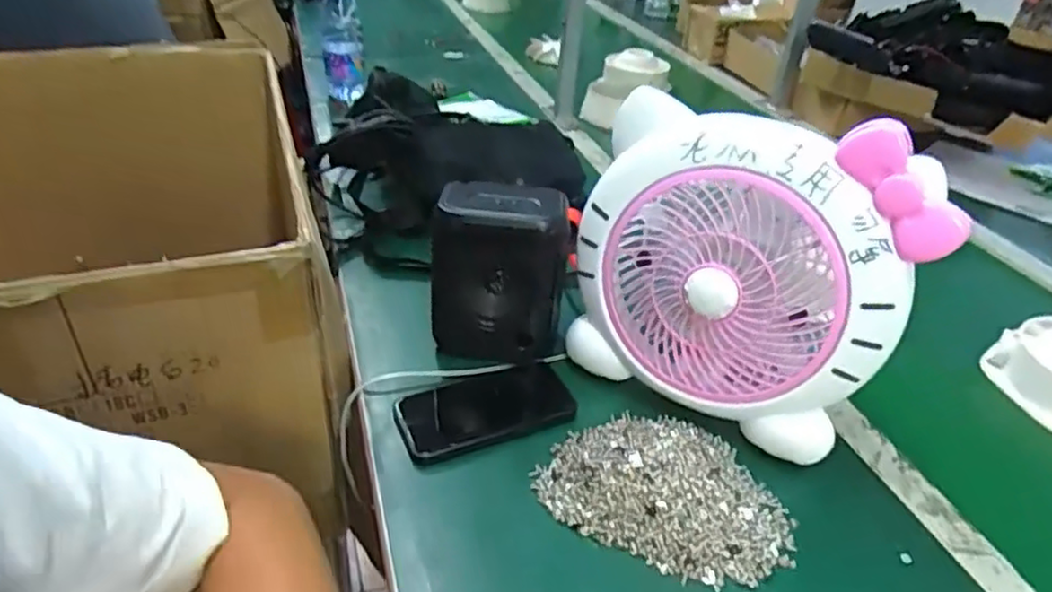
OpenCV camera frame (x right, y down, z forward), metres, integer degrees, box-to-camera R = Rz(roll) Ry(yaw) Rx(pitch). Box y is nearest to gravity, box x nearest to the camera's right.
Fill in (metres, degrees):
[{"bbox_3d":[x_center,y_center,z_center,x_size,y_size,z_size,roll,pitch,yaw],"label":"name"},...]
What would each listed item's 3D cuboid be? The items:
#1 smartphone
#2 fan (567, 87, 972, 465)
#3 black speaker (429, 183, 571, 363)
[{"bbox_3d":[-0.033,0.093,0.579,0.153,0.016,0.076,-14,39,-26],"label":"smartphone"},{"bbox_3d":[0.169,-0.019,0.540,0.263,0.258,0.084,21,24,22],"label":"fan"},{"bbox_3d":[-0.025,-0.020,0.604,0.112,0.149,0.066,3,35,-4],"label":"black speaker"}]

